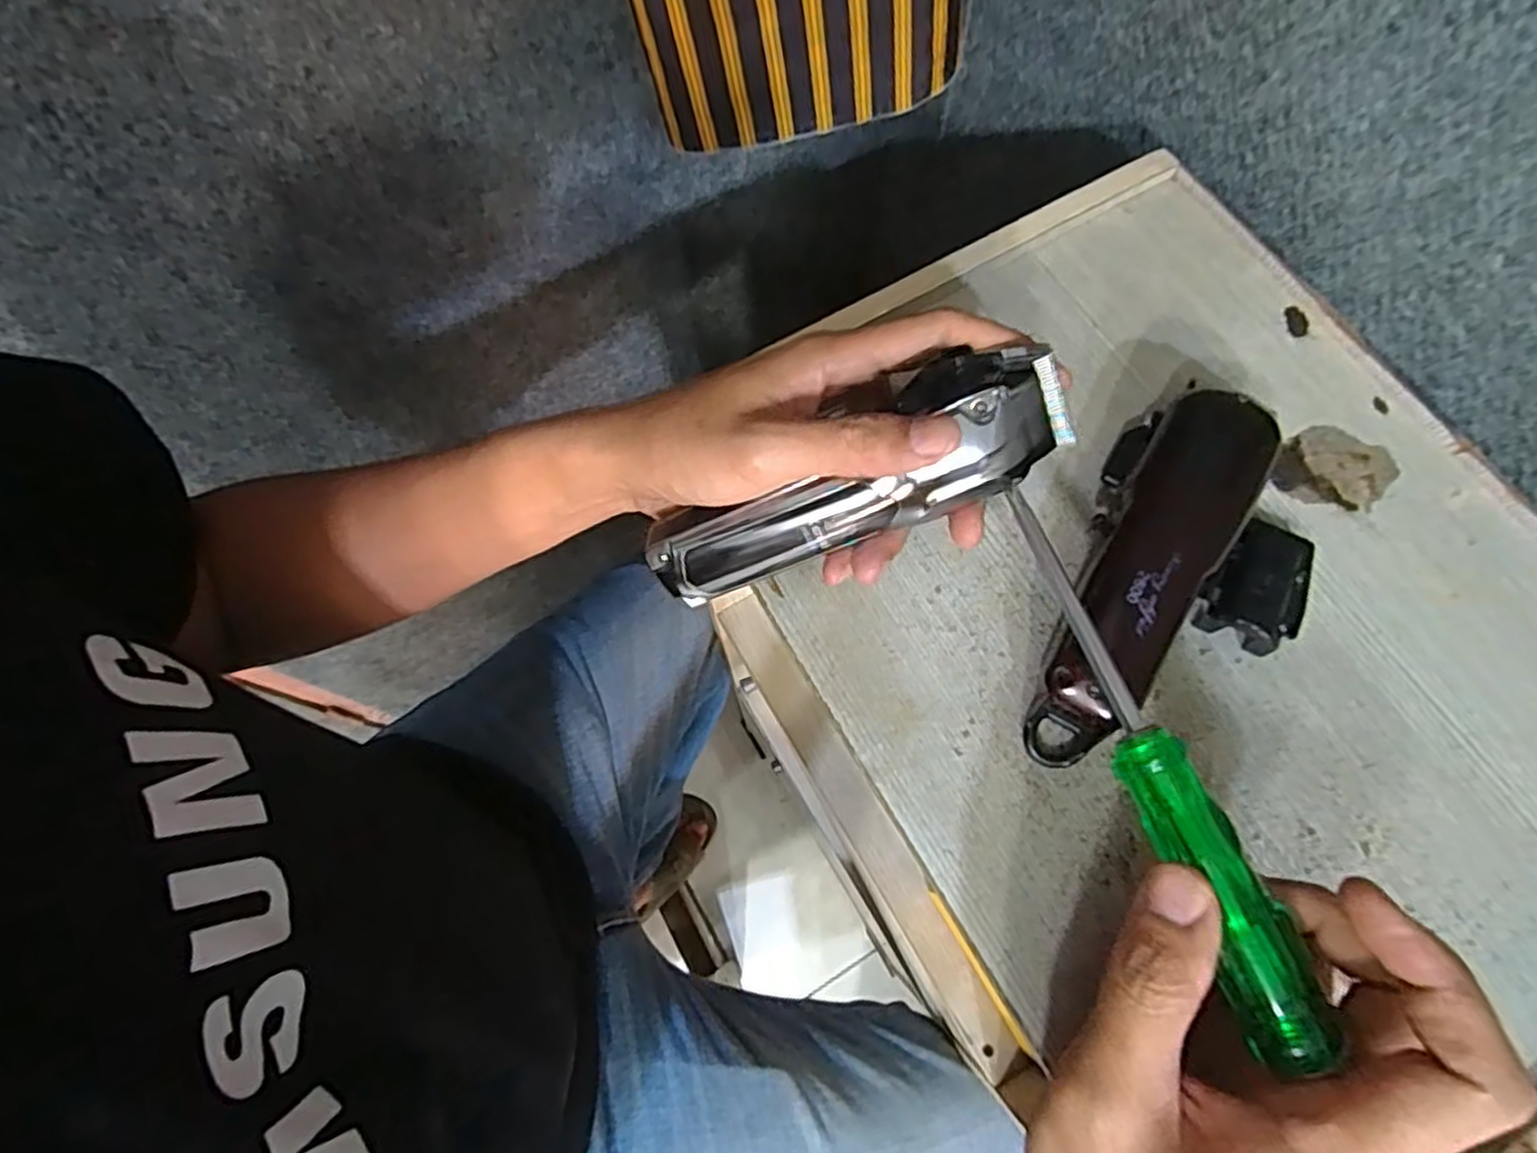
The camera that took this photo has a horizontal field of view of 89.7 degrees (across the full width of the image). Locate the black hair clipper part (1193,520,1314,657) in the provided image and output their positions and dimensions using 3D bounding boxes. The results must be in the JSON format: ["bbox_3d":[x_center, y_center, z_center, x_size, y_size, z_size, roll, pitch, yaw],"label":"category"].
[{"bbox_3d":[0.201,0.004,0.317,0.037,0.016,0.052,33,74,11],"label":"black hair clipper part"}]

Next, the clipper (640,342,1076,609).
[{"bbox_3d":[0.030,-0.035,0.298,0.168,0.040,0.044,-25,71,15],"label":"clipper"}]

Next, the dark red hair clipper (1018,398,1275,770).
[{"bbox_3d":[0.147,-0.001,0.305,0.045,0.048,0.154,26,72,9],"label":"dark red hair clipper"}]

